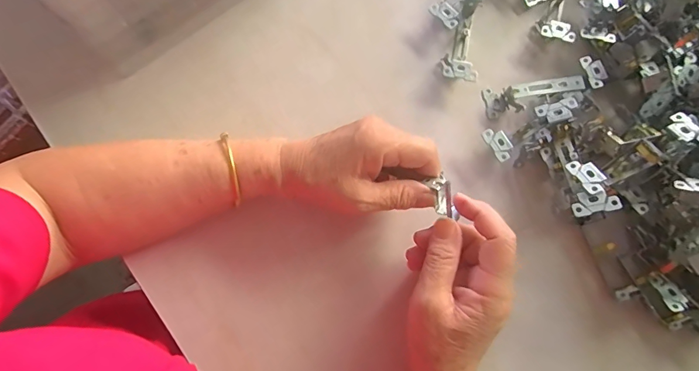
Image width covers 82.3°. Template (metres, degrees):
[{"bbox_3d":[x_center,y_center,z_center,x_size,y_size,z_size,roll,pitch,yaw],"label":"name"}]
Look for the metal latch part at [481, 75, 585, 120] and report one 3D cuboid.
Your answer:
[{"bbox_3d":[0.175,-0.090,0.381,0.088,0.020,0.031,-14,77,14],"label":"metal latch part"}]

